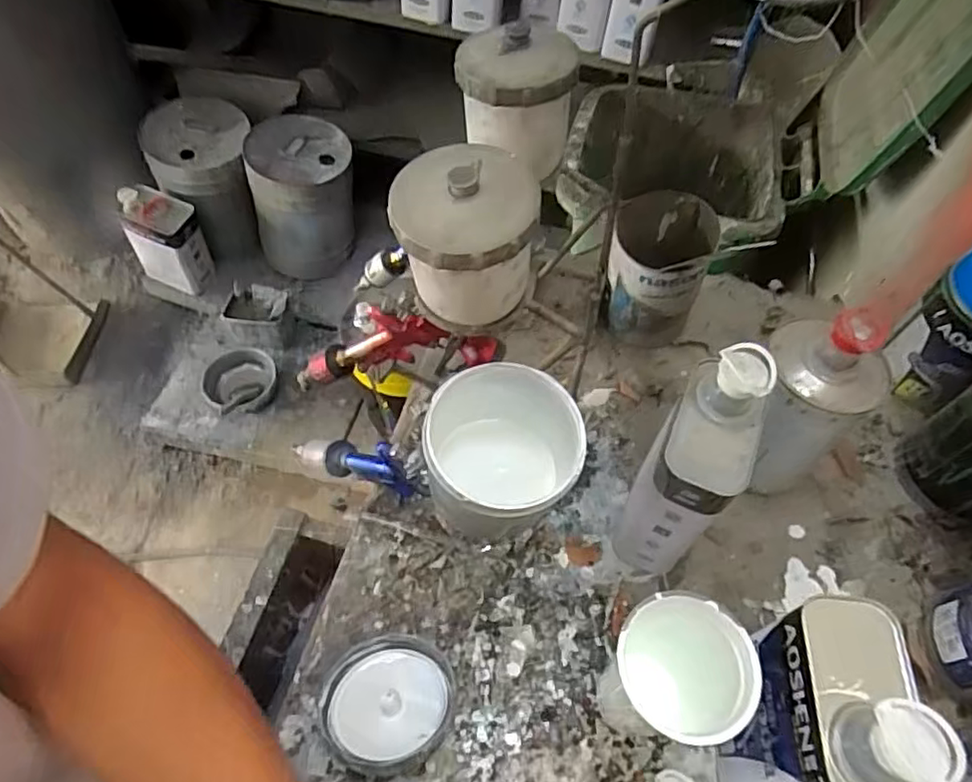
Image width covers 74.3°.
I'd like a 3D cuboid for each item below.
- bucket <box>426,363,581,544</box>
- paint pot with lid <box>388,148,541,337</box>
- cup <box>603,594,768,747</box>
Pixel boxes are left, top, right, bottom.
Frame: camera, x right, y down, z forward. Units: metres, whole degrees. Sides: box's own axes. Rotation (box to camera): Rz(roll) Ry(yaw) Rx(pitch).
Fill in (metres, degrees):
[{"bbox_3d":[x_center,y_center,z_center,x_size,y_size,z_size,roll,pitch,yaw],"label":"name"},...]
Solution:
[{"bbox_3d":[0.011,0.049,0.430,0.096,0.100,0.099,0,58,-1],"label":"bucket"},{"bbox_3d":[-0.014,-0.106,0.470,0.096,0.119,0.088,0,58,-1],"label":"paint pot with lid"},{"bbox_3d":[0.130,0.208,0.464,0.080,0.162,0.073,0,58,-1],"label":"cup"}]

